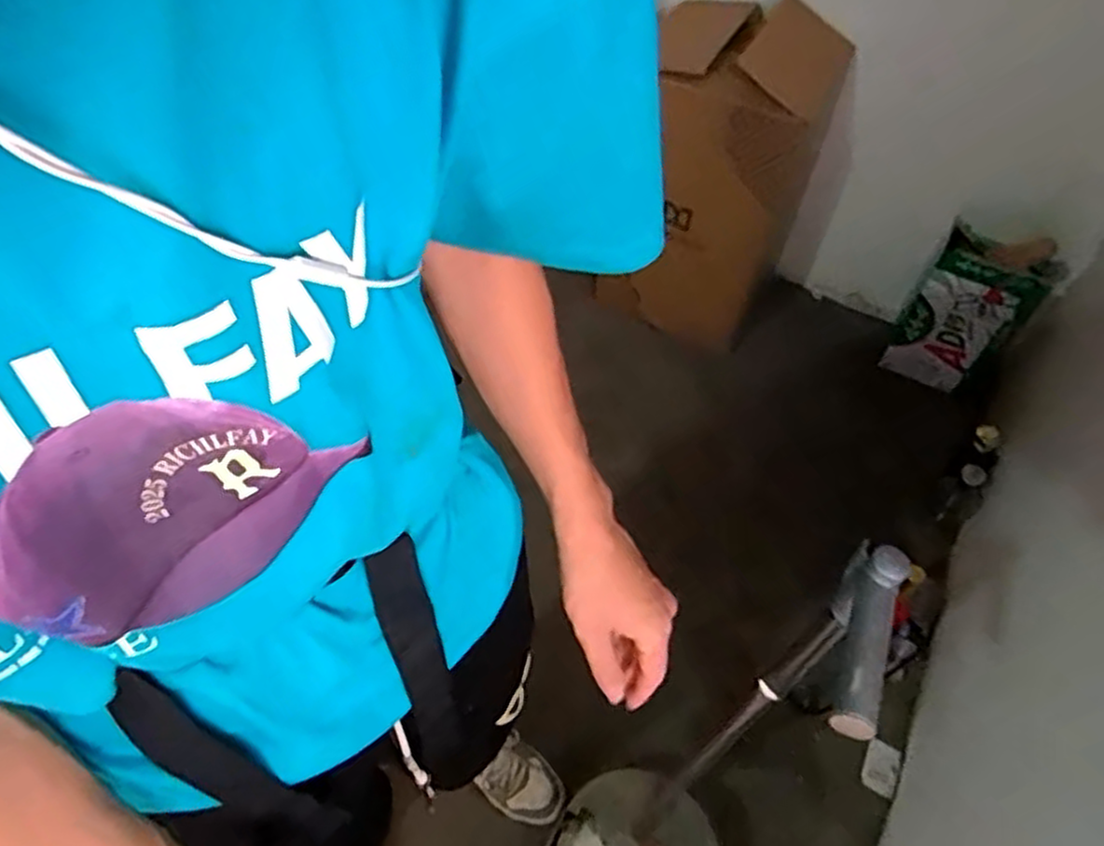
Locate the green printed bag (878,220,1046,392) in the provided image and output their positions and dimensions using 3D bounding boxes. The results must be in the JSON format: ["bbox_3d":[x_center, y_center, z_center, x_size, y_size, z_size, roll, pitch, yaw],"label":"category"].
[{"bbox_3d":[0.873,-0.202,1.605,0.215,0.373,0.065,37,61,22],"label":"green printed bag"}]

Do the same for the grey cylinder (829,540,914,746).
[{"bbox_3d":[0.226,0.151,0.517,0.028,0.036,0.141,20,56,12],"label":"grey cylinder"}]

